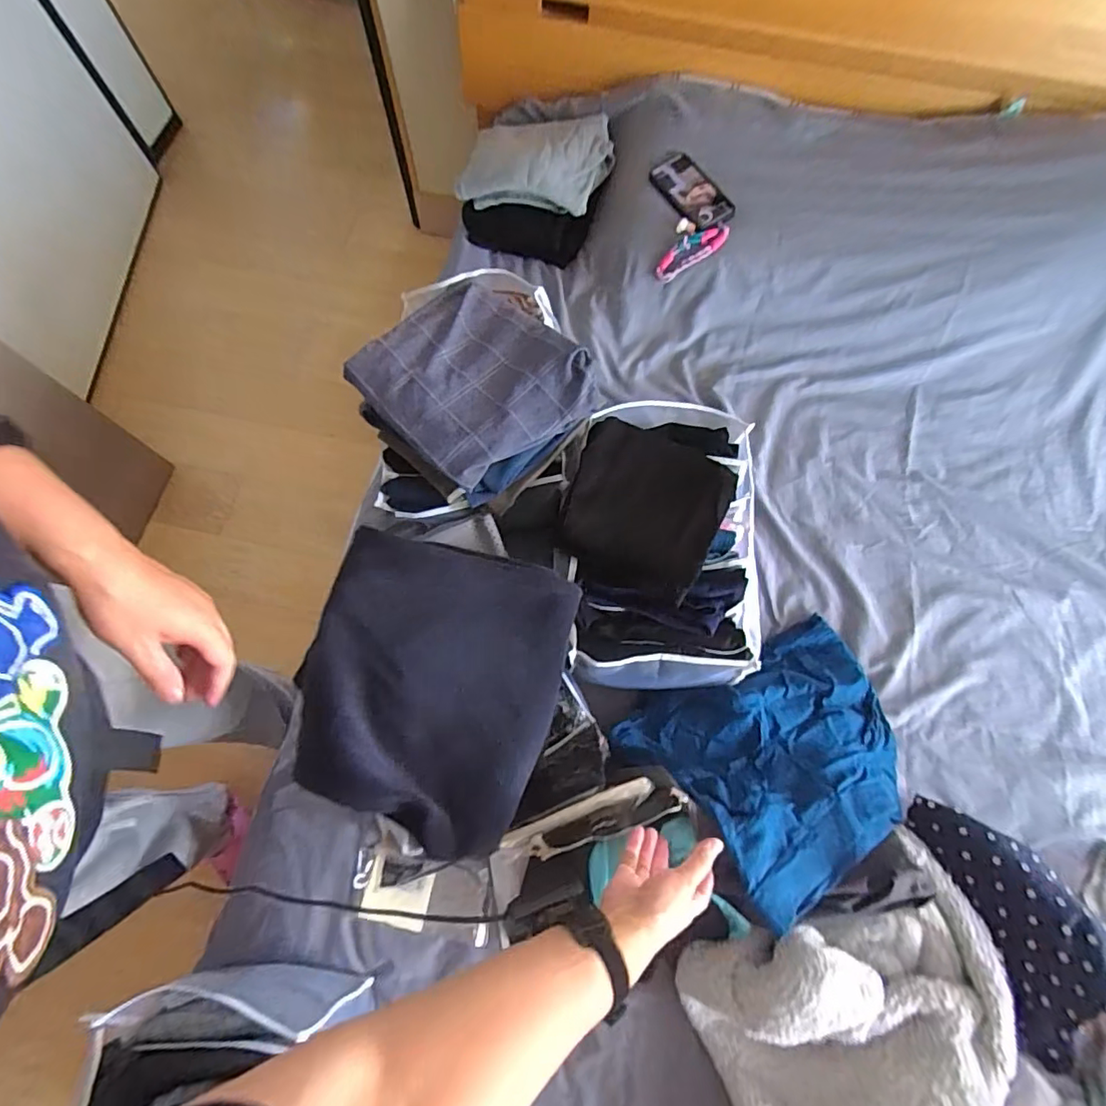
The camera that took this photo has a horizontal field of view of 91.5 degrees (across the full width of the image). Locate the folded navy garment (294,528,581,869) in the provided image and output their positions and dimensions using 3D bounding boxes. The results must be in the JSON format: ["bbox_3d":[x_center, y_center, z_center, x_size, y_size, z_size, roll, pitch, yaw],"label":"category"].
[{"bbox_3d":[-0.121,0.113,0.534,0.246,0.066,0.281,21,73,5],"label":"folded navy garment"}]

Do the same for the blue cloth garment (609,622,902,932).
[{"bbox_3d":[0.311,0.265,0.718,0.388,0.223,0.258,-25,75,-9],"label":"blue cloth garment"}]

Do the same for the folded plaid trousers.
[{"bbox_3d":[-0.109,-0.238,0.731,0.296,0.053,0.259,43,76,11],"label":"folded plaid trousers"}]

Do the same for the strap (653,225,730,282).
[{"bbox_3d":[0.249,-0.547,0.973,0.146,0.025,0.045,-32,75,6],"label":"strap"}]

